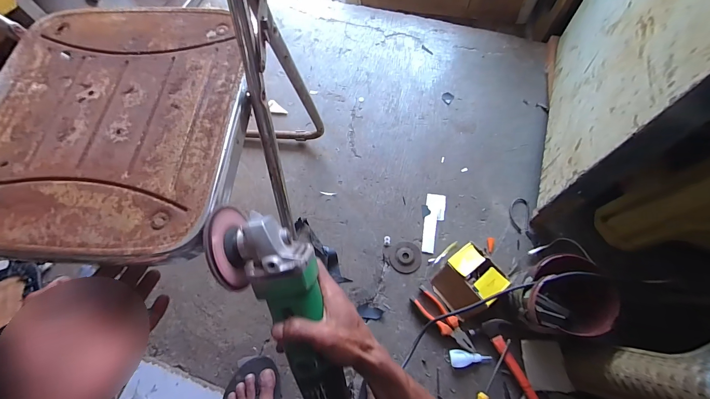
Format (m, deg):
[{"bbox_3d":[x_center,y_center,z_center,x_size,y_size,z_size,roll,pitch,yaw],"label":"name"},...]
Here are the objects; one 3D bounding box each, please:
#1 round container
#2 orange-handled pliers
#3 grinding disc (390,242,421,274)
[{"bbox_3d":[0.386,0.194,0.594,0.149,0.166,0.135,-19,68,-6],"label":"round container"},{"bbox_3d":[0.193,0.263,0.656,0.046,0.026,0.160,-42,72,-14],"label":"orange-handled pliers"},{"bbox_3d":[0.122,0.139,0.724,0.072,0.006,0.074,-1,67,2],"label":"grinding disc"}]

